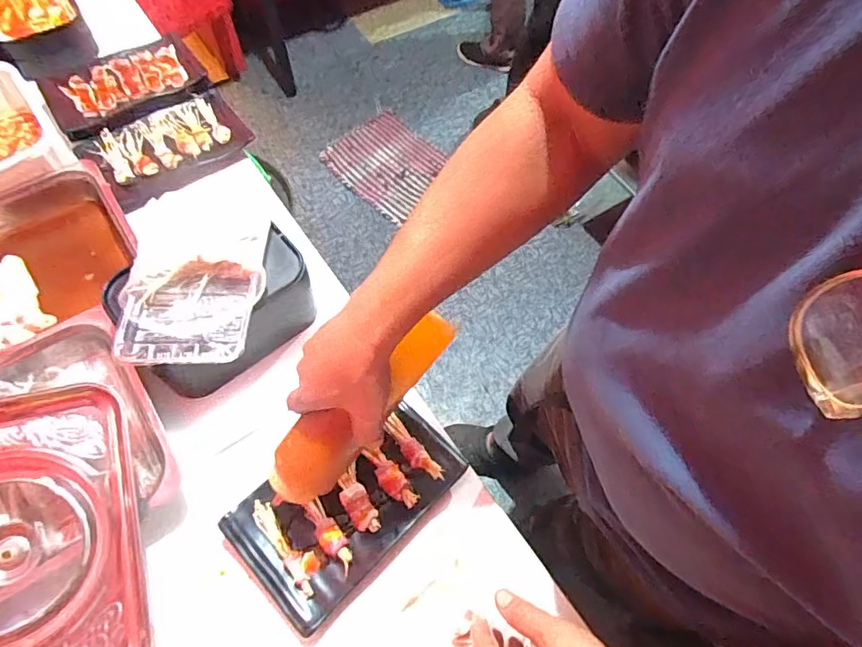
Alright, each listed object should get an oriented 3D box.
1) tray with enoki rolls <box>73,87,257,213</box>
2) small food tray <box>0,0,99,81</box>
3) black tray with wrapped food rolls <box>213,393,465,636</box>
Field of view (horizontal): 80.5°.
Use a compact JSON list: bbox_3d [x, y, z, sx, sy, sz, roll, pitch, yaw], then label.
[{"bbox_3d":[-0.421,-0.293,0.822,0.233,0.029,0.166,-34,69,-19],"label":"tray with enoki rolls"},{"bbox_3d":[-0.731,-0.565,0.925,0.153,0.025,0.319,-34,69,-19],"label":"small food tray"},{"bbox_3d":[-0.094,0.193,0.573,0.145,0.026,0.239,42,68,17],"label":"black tray with wrapped food rolls"}]

